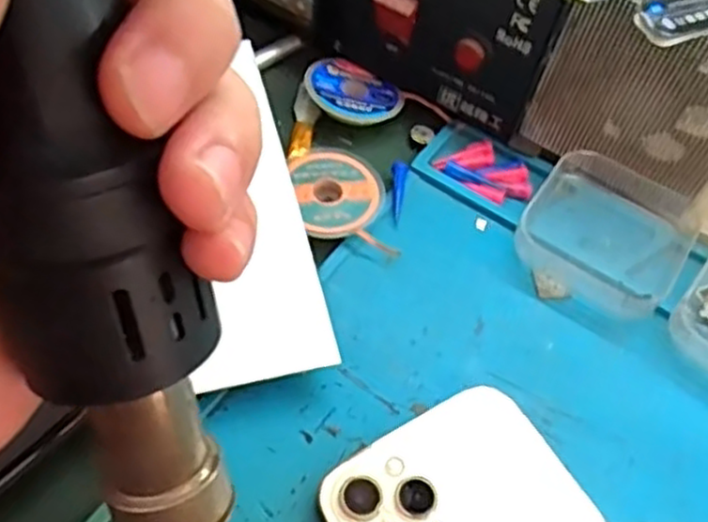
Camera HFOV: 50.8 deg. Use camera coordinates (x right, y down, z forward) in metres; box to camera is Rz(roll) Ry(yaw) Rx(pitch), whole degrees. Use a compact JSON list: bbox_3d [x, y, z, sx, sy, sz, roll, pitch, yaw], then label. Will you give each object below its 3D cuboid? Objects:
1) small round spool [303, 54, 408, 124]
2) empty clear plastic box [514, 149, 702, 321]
[{"bbox_3d":[-0.002,-0.076,0.341,0.039,0.015,0.043,-37,66,-26],"label":"small round spool"},{"bbox_3d":[0.103,-0.011,0.307,0.063,0.019,0.062,30,58,15],"label":"empty clear plastic box"}]

